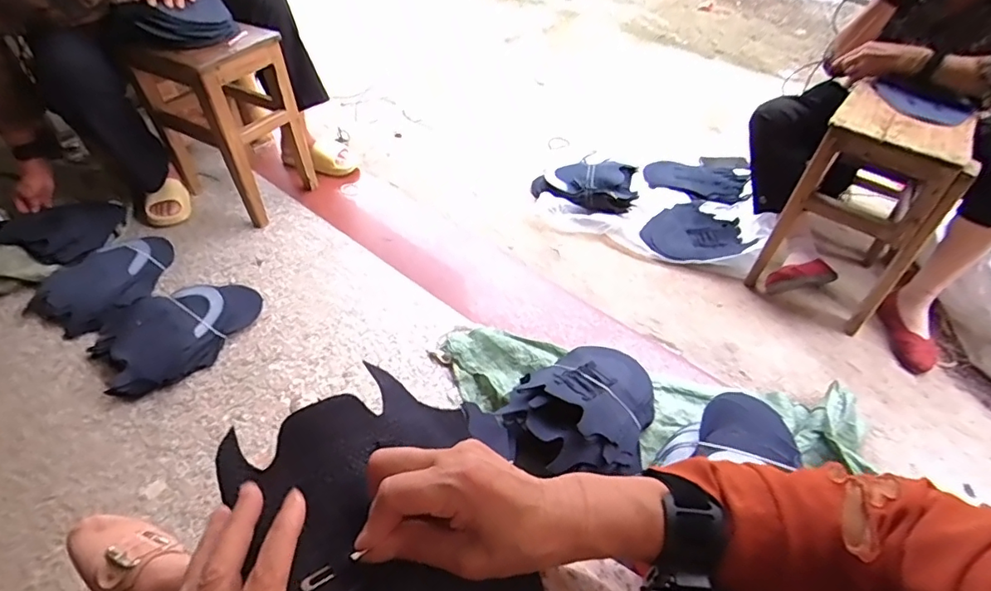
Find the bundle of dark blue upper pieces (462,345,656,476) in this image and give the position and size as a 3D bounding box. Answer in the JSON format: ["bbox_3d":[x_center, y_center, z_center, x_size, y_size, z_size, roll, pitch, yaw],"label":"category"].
[{"bbox_3d":[0.149,0.194,0.899,0.337,0.092,0.233,-30,54,-25],"label":"bundle of dark blue upper pieces"}]

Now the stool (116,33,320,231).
[{"bbox_3d":[-0.666,-0.438,1.323,0.310,0.410,0.236,25,51,21],"label":"stool"}]

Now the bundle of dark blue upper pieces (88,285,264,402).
[{"bbox_3d":[-0.647,0.062,1.071,0.313,0.062,0.215,-36,56,-28],"label":"bundle of dark blue upper pieces"}]

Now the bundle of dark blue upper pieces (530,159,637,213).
[{"bbox_3d":[0.261,-0.304,1.506,0.295,0.095,0.162,-4,47,-3],"label":"bundle of dark blue upper pieces"}]

